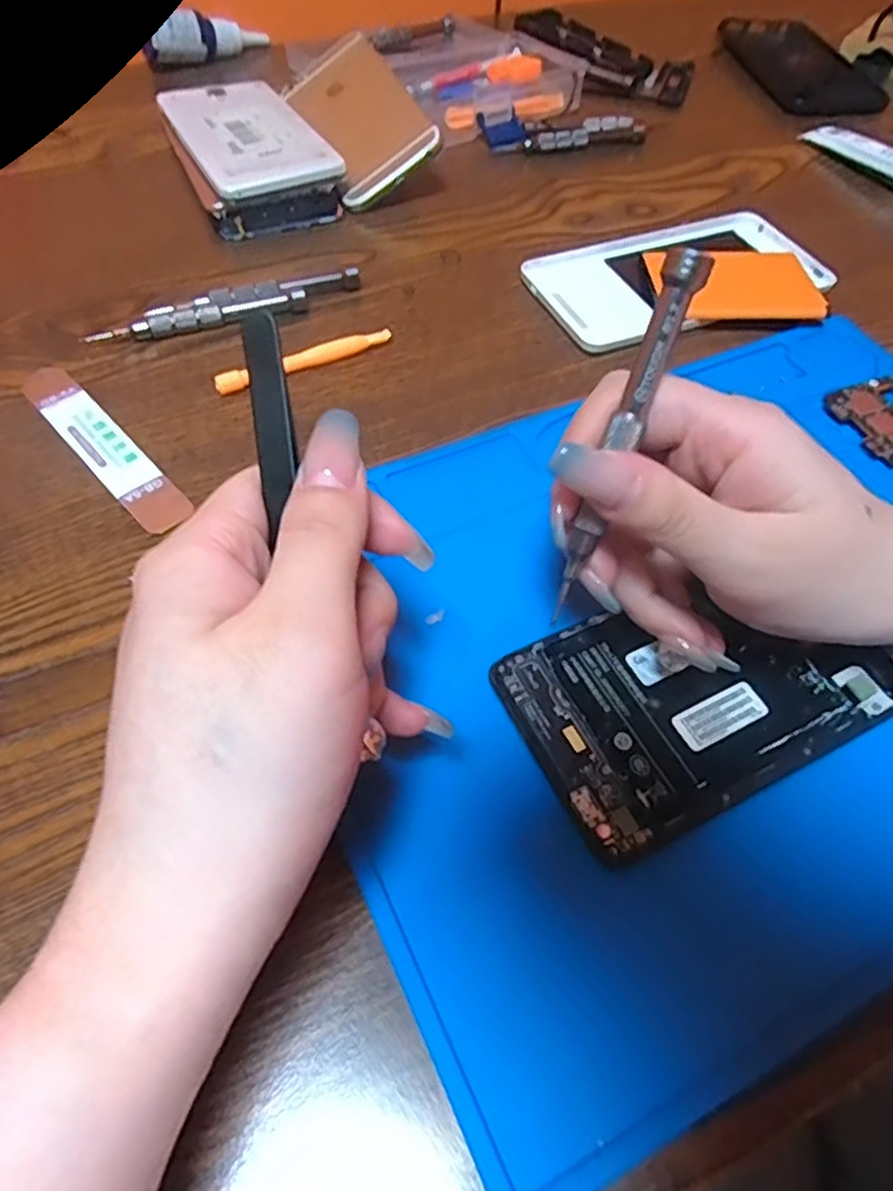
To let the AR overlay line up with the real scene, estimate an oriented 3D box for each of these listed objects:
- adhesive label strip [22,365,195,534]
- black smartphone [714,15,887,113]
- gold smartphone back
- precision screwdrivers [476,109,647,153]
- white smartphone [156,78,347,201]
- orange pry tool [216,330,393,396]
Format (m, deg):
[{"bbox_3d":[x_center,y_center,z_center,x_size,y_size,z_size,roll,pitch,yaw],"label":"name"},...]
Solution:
[{"bbox_3d":[-0.144,-0.064,0.294,0.021,0.004,0.116,-37,64,-24],"label":"adhesive label strip"},{"bbox_3d":[0.272,-0.422,0.557,0.081,0.009,0.177,-3,55,-4],"label":"black smartphone"},{"bbox_3d":[-0.053,-0.292,0.430,0.062,0.011,0.137,-29,63,9],"label":"gold smartphone back"},{"bbox_3d":[0.076,-0.304,0.465,0.107,0.013,0.031,-7,55,-7],"label":"precision screwdrivers"},{"bbox_3d":[-0.121,-0.275,0.419,0.071,0.008,0.146,-24,57,-15],"label":"white smartphone"},{"bbox_3d":[-0.064,-0.108,0.325,0.084,0.008,0.008,-24,59,-18],"label":"orange pry tool"}]

